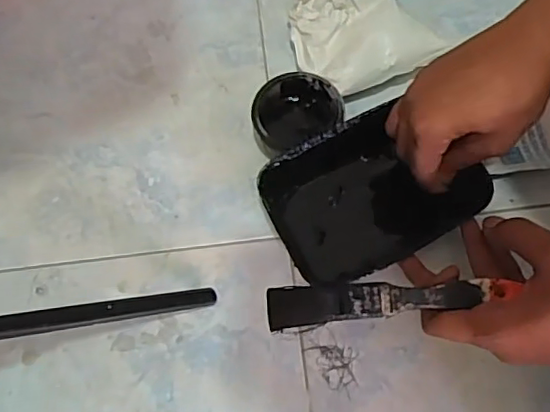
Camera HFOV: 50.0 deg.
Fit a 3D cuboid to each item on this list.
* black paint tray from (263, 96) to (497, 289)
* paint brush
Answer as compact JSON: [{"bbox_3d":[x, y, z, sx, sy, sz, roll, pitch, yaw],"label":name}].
[{"bbox_3d":[0.084,-0.013,0.502,0.173,0.054,0.113,-25,72,-7],"label":"black paint tray"},{"bbox_3d":[0.078,0.063,0.402,0.164,0.008,0.026,-4,71,-3],"label":"paint brush"}]

